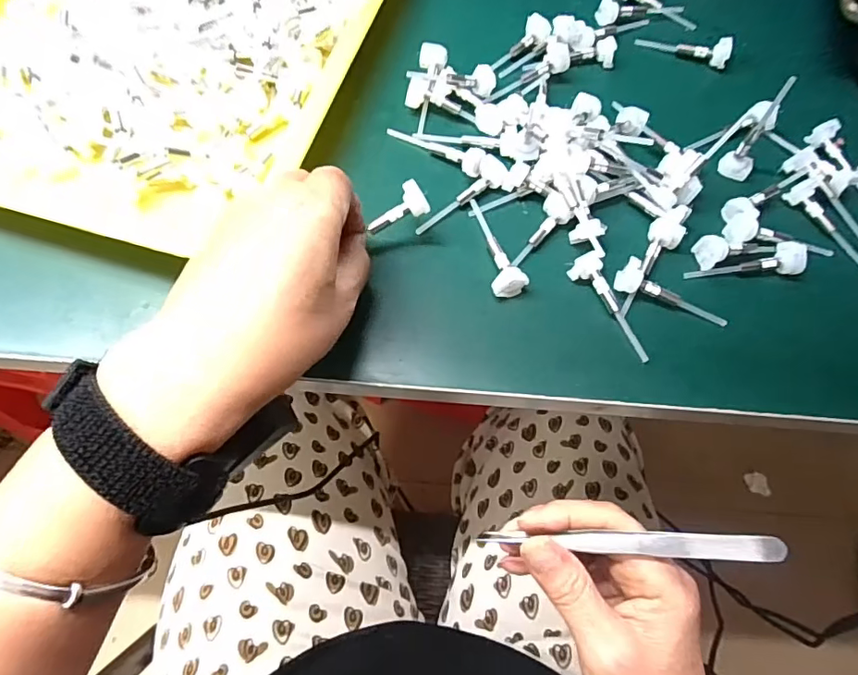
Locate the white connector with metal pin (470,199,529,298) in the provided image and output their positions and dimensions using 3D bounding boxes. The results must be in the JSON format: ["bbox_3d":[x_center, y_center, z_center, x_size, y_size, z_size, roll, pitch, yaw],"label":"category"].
[{"bbox_3d":[0.035,-0.053,0.295,0.018,0.011,0.064,-17,69,-11],"label":"white connector with metal pin"}]

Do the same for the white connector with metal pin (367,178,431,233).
[{"bbox_3d":[-0.017,-0.068,0.279,0.034,0.014,0.014,-35,71,1],"label":"white connector with metal pin"}]

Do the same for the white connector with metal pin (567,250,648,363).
[{"bbox_3d":[0.102,-0.018,0.283,0.016,0.012,0.067,-25,71,-14],"label":"white connector with metal pin"}]

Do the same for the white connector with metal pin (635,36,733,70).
[{"bbox_3d":[0.183,-0.211,0.370,0.063,0.016,0.015,21,67,5],"label":"white connector with metal pin"}]

